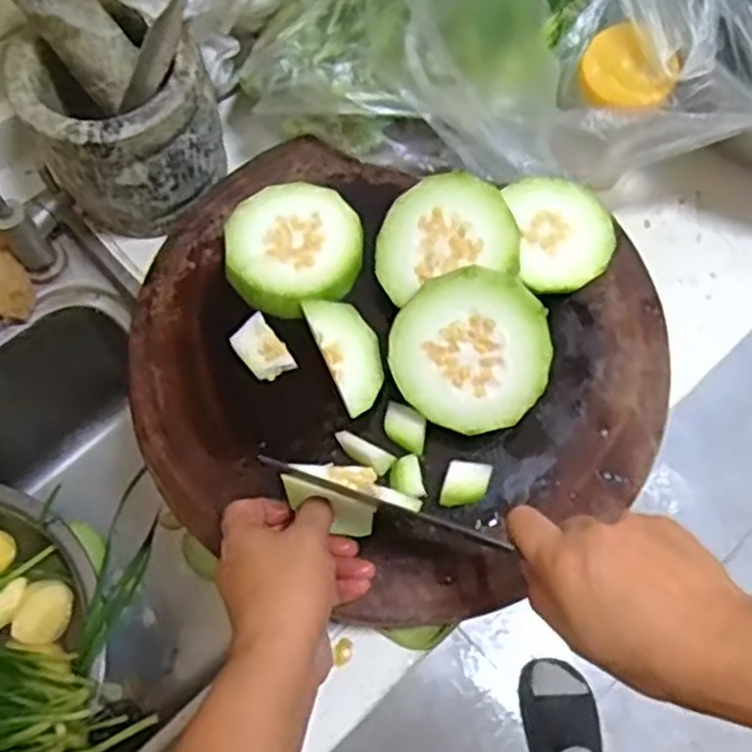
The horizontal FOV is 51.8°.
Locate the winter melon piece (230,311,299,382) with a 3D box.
[{"bbox_3d":[-0.080,-0.018,0.546,0.029,0.026,0.039,-40,74,-14],"label":"winter melon piece"}]

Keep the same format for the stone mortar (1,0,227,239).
[{"bbox_3d":[-0.190,-0.192,0.596,0.129,0.127,0.118,-19,70,-8],"label":"stone mortar"}]

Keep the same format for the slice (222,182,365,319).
[{"bbox_3d":[-0.060,-0.093,0.570,0.098,0.022,0.101,-5,69,-2],"label":"slice"}]

